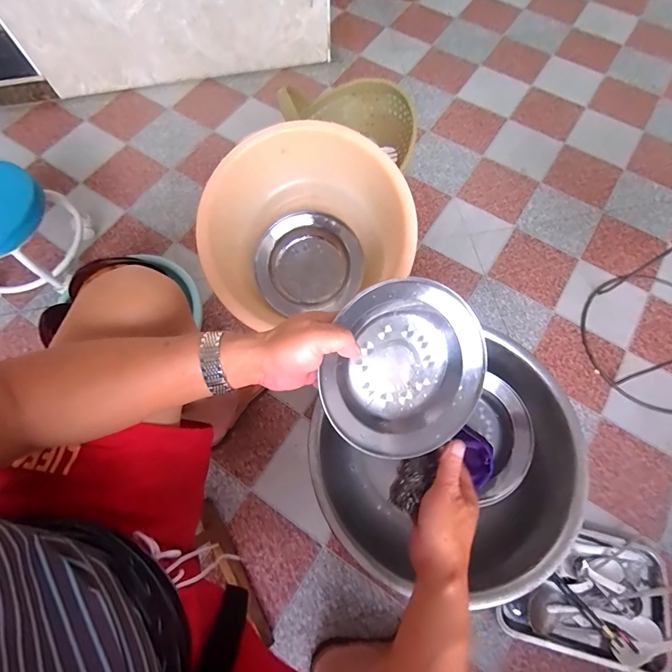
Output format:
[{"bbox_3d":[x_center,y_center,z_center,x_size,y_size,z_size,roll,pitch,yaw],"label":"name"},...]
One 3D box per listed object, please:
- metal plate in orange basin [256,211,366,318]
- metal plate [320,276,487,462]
[{"bbox_3d":[-0.051,-0.125,0.668,0.172,0.192,0.038,-7,29,-7],"label":"metal plate in orange basin"},{"bbox_3d":[0.076,0.037,0.404,0.170,0.036,0.190,11,95,-10],"label":"metal plate"}]

